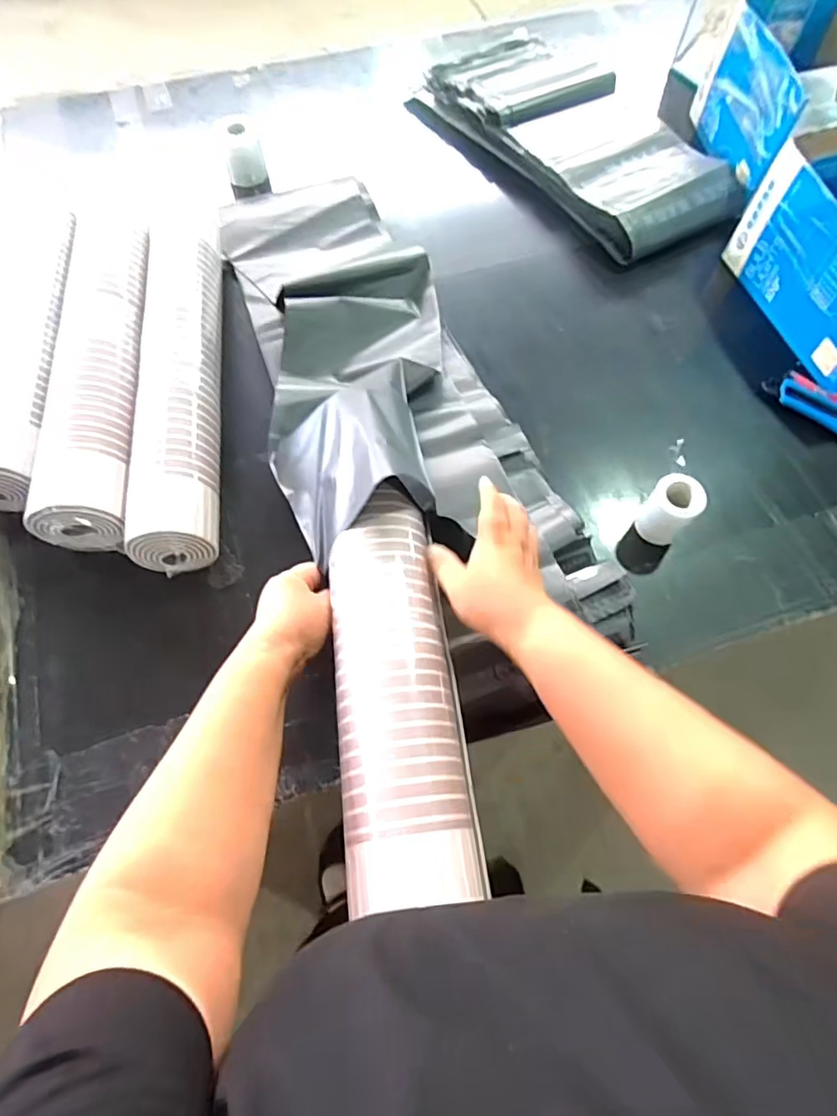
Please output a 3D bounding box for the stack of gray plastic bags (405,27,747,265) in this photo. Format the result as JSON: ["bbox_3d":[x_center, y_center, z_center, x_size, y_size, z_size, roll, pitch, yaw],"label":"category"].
[{"bbox_3d":[0.248,-0.665,0.879,0.271,0.055,0.524,-35,70,-16],"label":"stack of gray plastic bags"}]

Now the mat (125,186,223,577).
[{"bbox_3d":[-0.273,-0.223,0.661,0.088,0.081,0.505,-6,65,-4],"label":"mat"}]

